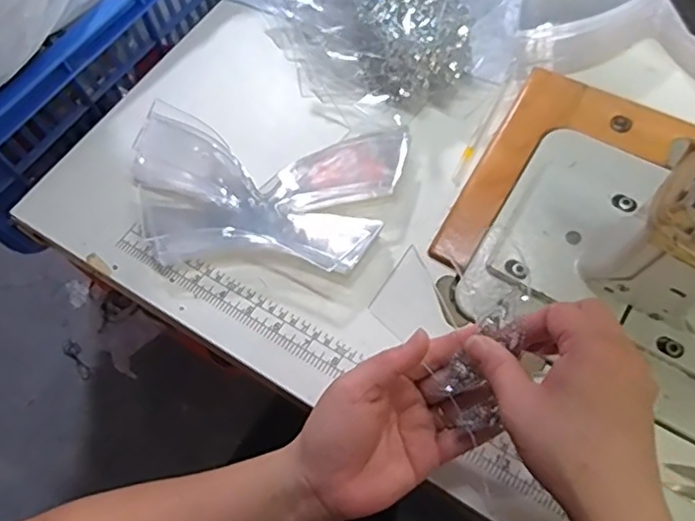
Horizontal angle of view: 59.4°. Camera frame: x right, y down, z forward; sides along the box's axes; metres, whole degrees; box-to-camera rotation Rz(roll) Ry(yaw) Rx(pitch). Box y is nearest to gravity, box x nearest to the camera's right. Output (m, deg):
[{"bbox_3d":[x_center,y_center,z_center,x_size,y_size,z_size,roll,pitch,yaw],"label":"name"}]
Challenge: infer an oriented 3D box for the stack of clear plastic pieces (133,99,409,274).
[{"bbox_3d":[-0.068,-0.059,0.490,0.214,0.031,0.126,6,65,6],"label":"stack of clear plastic pieces"}]

